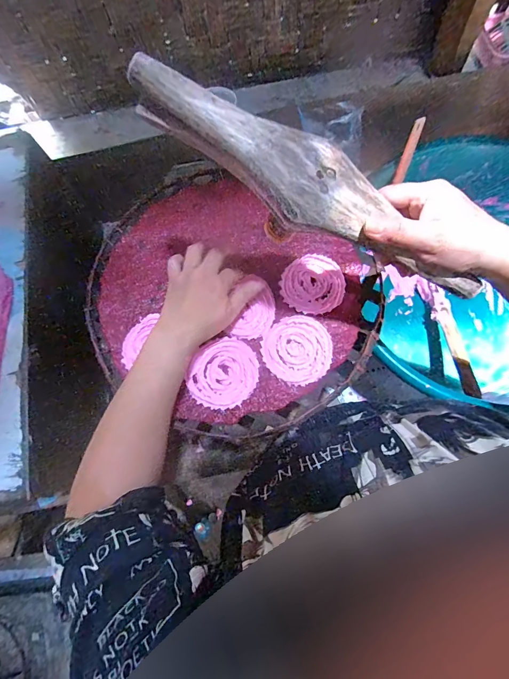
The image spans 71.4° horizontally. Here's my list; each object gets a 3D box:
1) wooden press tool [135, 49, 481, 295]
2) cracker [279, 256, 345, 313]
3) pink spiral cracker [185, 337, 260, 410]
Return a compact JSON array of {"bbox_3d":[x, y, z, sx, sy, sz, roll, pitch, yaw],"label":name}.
[{"bbox_3d":[0.048,-0.118,0.283,0.305,0.034,0.062,29,74,-7],"label":"wooden press tool"},{"bbox_3d":[0.074,-0.072,0.456,0.078,0.013,0.080,-1,74,5],"label":"cracker"},{"bbox_3d":[-0.036,0.041,0.434,0.079,0.006,0.086,12,76,9],"label":"pink spiral cracker"}]

